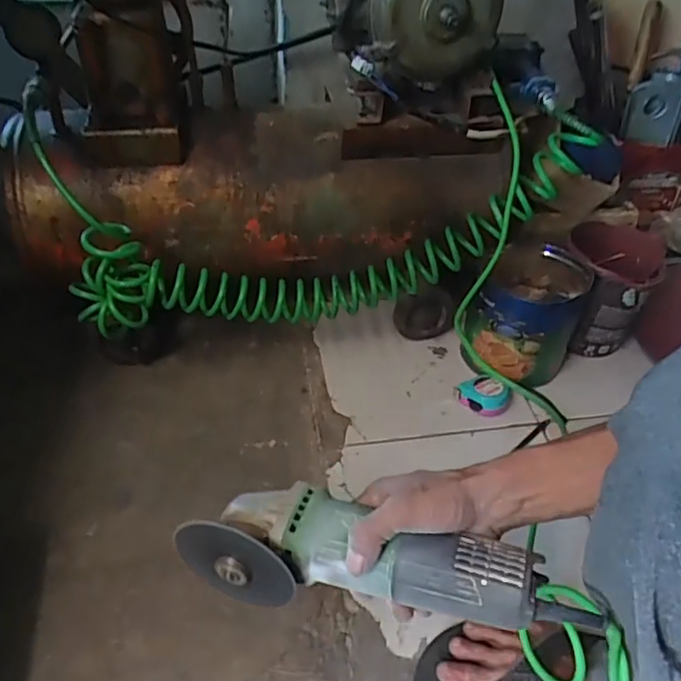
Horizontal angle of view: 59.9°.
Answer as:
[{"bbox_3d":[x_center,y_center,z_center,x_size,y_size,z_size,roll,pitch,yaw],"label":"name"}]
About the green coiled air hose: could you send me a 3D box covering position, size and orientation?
[{"bbox_3d":[-0.003,-0.148,0.765,0.684,0.254,0.182,-3,42,-7],"label":"green coiled air hose"}]

